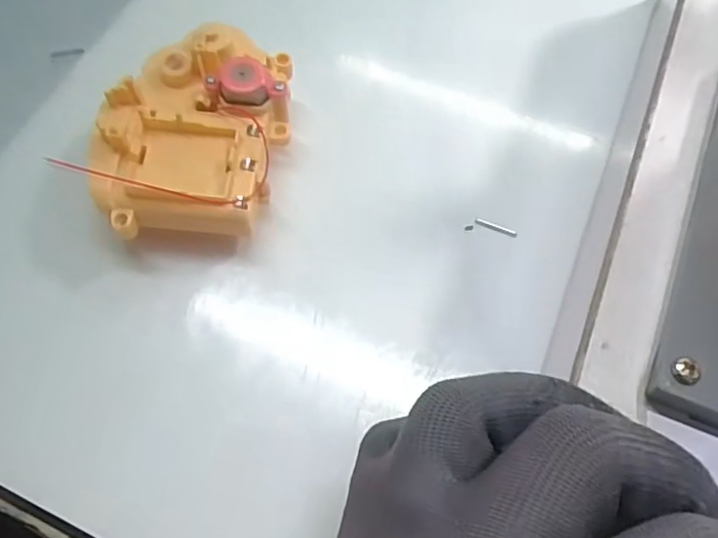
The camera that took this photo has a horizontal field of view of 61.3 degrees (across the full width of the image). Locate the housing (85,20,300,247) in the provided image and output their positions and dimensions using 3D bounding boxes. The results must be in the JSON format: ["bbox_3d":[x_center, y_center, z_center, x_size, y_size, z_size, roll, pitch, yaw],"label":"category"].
[{"bbox_3d":[-0.067,-0.056,0.257,0.069,0.040,0.090,3,64,4],"label":"housing"}]

